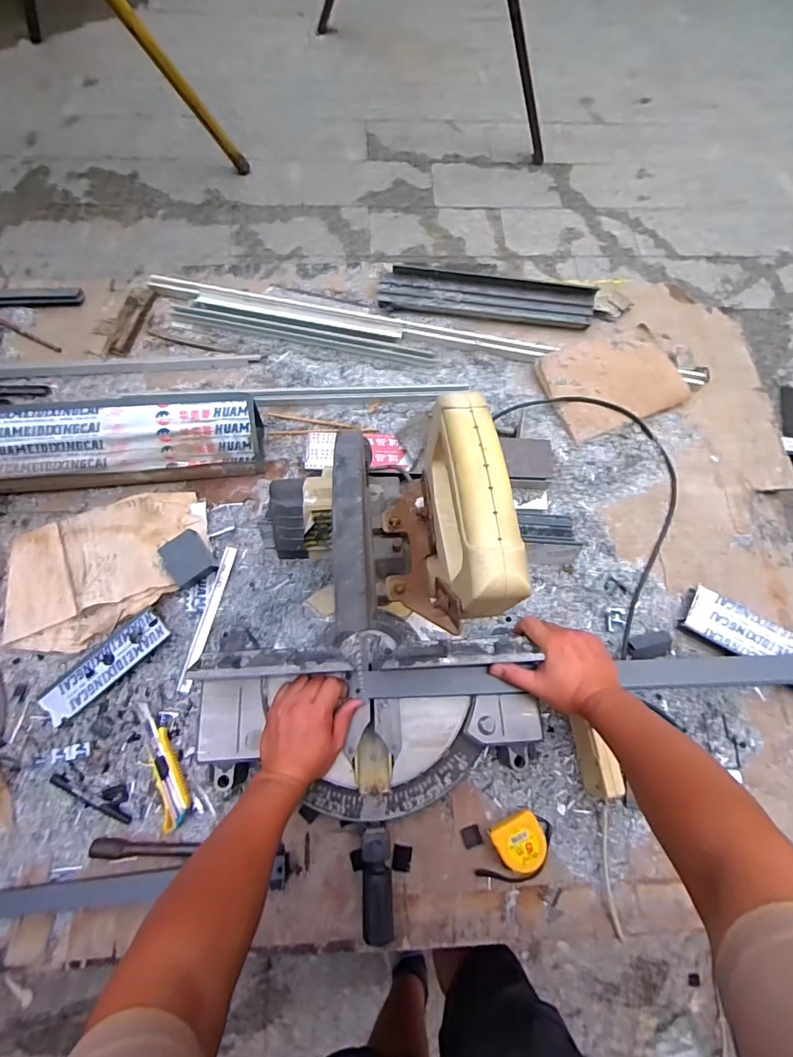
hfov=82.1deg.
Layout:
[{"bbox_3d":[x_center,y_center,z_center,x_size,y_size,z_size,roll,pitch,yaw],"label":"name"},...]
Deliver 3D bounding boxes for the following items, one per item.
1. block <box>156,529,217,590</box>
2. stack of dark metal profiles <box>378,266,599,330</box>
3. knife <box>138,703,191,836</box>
[{"bbox_3d":[-0.350,0.051,0.762,0.069,0.021,0.079,-34,76,-11],"label":"block"},{"bbox_3d":[0.180,-0.466,0.919,0.430,0.045,0.075,5,73,0],"label":"stack of dark metal profiles"},{"bbox_3d":[-0.342,0.345,0.672,0.038,0.015,0.176,-20,74,-7],"label":"knife"}]

